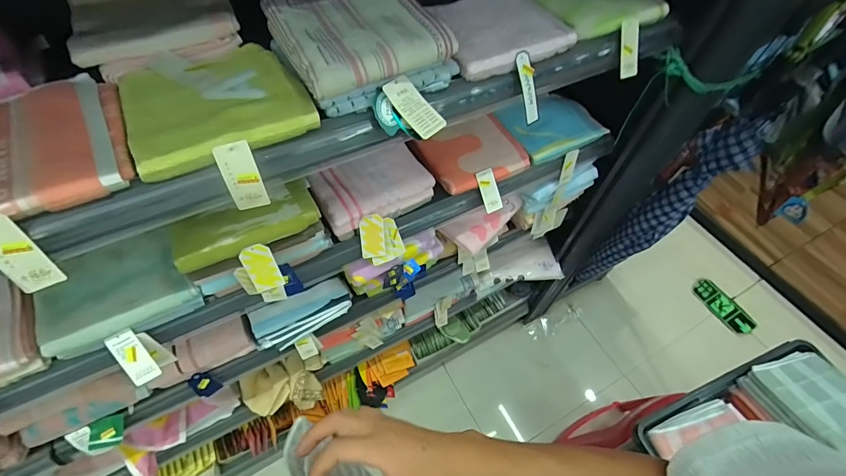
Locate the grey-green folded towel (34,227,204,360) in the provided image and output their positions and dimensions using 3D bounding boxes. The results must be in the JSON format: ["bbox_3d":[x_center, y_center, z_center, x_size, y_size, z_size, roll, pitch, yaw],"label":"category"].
[{"bbox_3d":[-0.435,0.067,0.544,0.180,0.046,0.143,-24,60,-18],"label":"grey-green folded towel"}]

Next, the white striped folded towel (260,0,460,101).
[{"bbox_3d":[-0.075,-0.253,0.460,0.191,0.039,0.150,-26,61,-19],"label":"white striped folded towel"}]

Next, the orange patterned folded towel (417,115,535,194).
[{"bbox_3d":[0.103,-0.168,0.739,0.192,0.037,0.136,-23,60,-17],"label":"orange patterned folded towel"}]

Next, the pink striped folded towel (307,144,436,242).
[{"bbox_3d":[-0.085,-0.085,0.647,0.189,0.071,0.110,-27,61,-19],"label":"pink striped folded towel"}]

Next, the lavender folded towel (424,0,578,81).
[{"bbox_3d":[0.100,-0.299,0.535,0.178,0.027,0.154,-25,60,-18],"label":"lavender folded towel"}]

